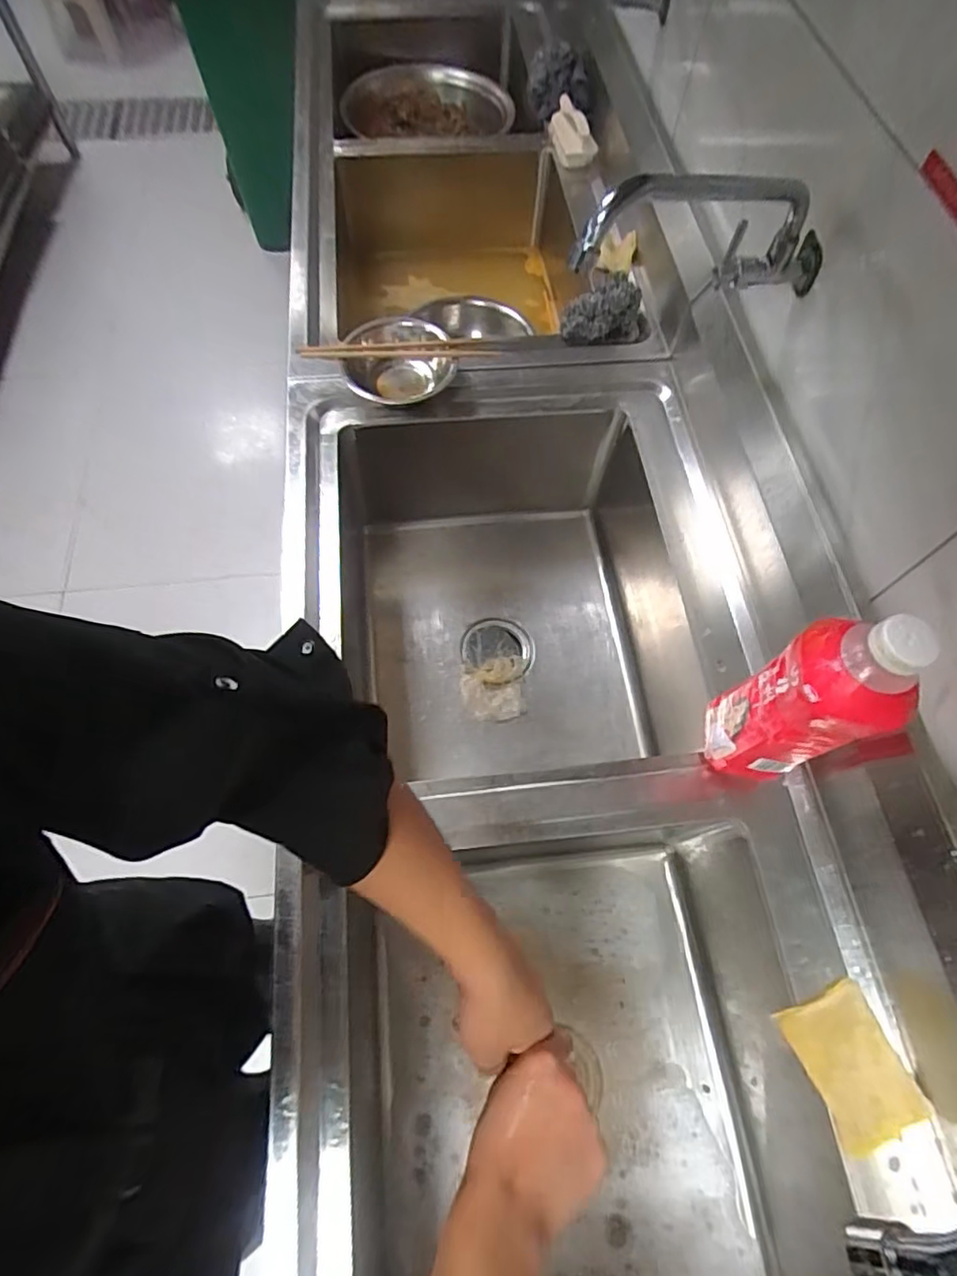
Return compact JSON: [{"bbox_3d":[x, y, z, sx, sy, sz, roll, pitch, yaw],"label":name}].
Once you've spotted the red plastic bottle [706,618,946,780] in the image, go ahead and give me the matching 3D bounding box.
[{"bbox_3d":[0.276,0.059,0.512,0.073,0.249,0.087,4,65,0],"label":"red plastic bottle"}]

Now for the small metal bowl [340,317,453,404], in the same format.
[{"bbox_3d":[-0.112,-0.366,0.816,0.147,0.056,0.134,1,65,-2],"label":"small metal bowl"}]

